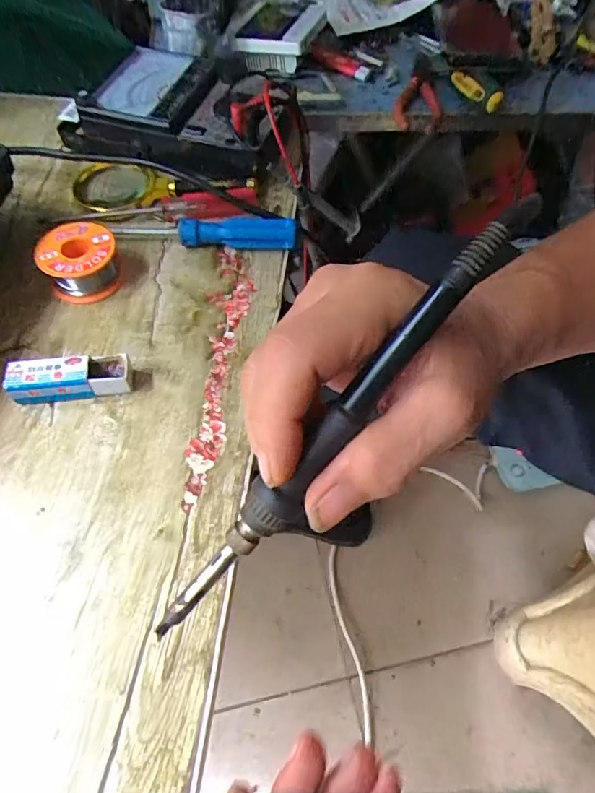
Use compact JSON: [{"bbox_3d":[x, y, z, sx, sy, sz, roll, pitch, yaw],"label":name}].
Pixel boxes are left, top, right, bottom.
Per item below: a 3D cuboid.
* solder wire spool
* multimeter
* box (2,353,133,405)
[{"bbox_3d":[-0.157,-0.097,0.357,0.051,0.030,0.050,2,58,-3],"label":"solder wire spool"},{"bbox_3d":[-0.114,-0.260,0.442,0.182,0.042,0.119,11,58,3],"label":"multimeter"},{"bbox_3d":[-0.143,-0.012,0.312,0.073,0.019,0.021,-5,59,-7],"label":"box"}]

